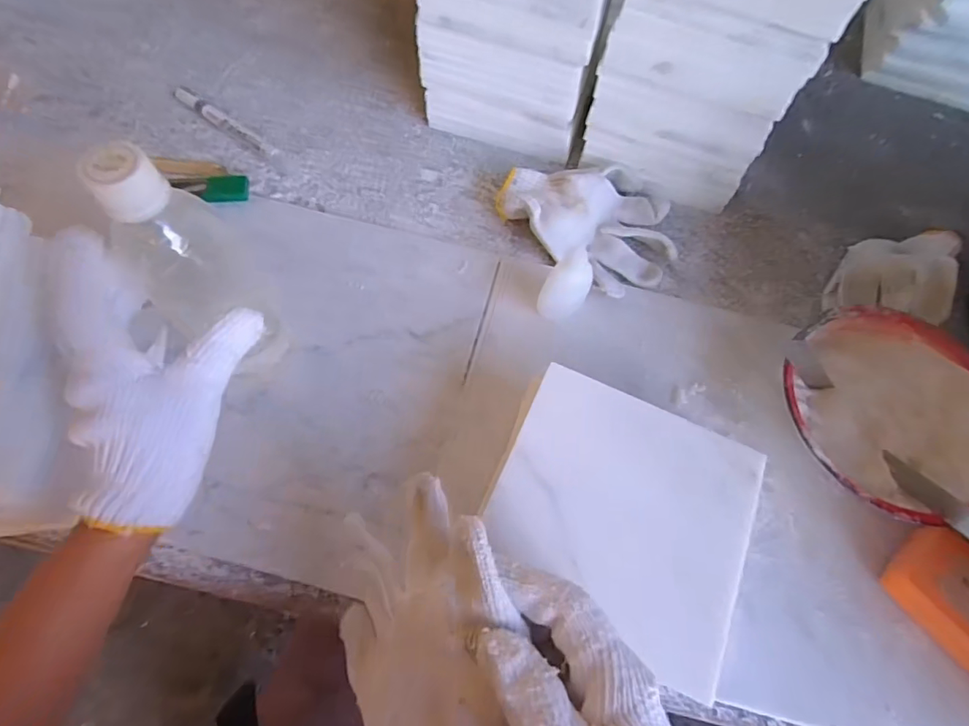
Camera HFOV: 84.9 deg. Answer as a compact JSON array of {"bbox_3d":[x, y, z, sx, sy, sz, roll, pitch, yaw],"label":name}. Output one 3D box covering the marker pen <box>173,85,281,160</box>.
[{"bbox_3d":[-0.261,-0.240,0.532,0.143,0.014,0.016,34,68,14],"label":"marker pen"}]

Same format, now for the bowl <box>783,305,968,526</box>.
[{"bbox_3d":[0.306,0.039,0.400,0.163,0.044,0.154,1,64,-1],"label":"bowl"}]

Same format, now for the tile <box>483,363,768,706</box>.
[{"bbox_3d":[0.086,0.092,0.328,0.152,0.012,0.145,23,66,9],"label":"tile"}]

